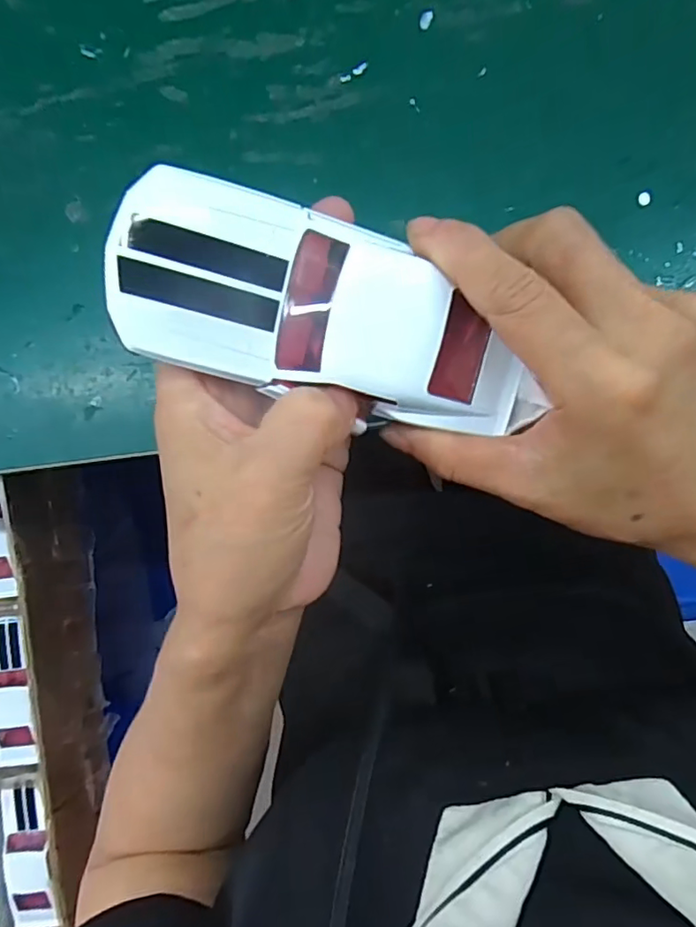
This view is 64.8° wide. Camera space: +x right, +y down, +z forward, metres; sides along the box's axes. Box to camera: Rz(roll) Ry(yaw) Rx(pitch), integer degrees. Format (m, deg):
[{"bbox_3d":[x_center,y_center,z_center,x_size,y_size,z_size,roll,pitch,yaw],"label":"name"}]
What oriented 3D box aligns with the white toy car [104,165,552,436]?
[{"bbox_3d":[-0.001,-0.041,0.167,0.132,0.029,0.049,16,92,-18],"label":"white toy car"}]

